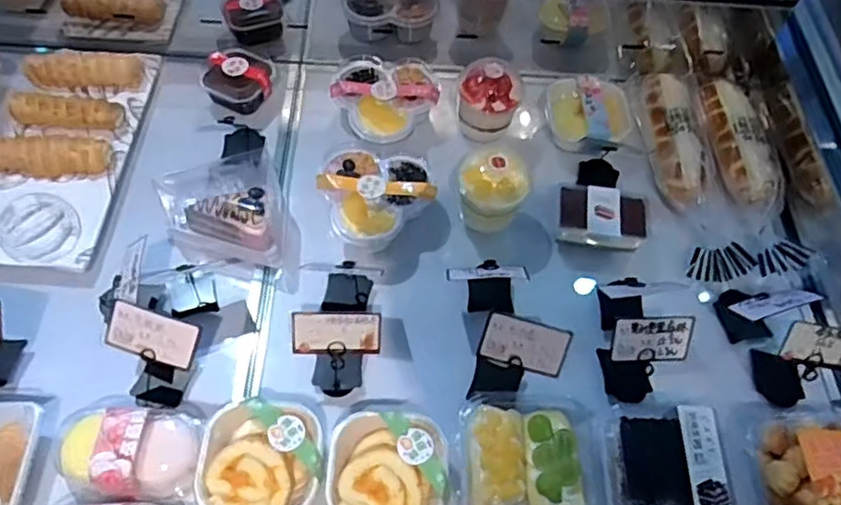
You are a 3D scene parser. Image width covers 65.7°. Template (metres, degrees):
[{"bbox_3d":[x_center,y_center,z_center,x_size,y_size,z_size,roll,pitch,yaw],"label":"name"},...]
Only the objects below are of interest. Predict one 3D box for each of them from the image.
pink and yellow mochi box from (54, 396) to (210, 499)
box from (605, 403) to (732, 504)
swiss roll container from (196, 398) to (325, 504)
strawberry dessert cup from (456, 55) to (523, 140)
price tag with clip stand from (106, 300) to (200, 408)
[{"bbox_3d":[-0.293,0.190,0.648,0.146,0.070,0.099,4,58,-2],"label":"pink and yellow mochi box"},{"bbox_3d":[0.240,0.209,0.645,0.100,0.052,0.103,2,55,-2],"label":"box"},{"bbox_3d":[-0.154,0.205,0.643,0.116,0.063,0.120,0,58,-4],"label":"swiss roll container"},{"bbox_3d":[0.090,-0.207,0.865,0.081,0.087,0.077,2,58,-3],"label":"strawberry dessert cup"},{"bbox_3d":[-0.269,0.112,0.661,0.088,0.103,0.066,14,58,5],"label":"price tag with clip stand"}]

